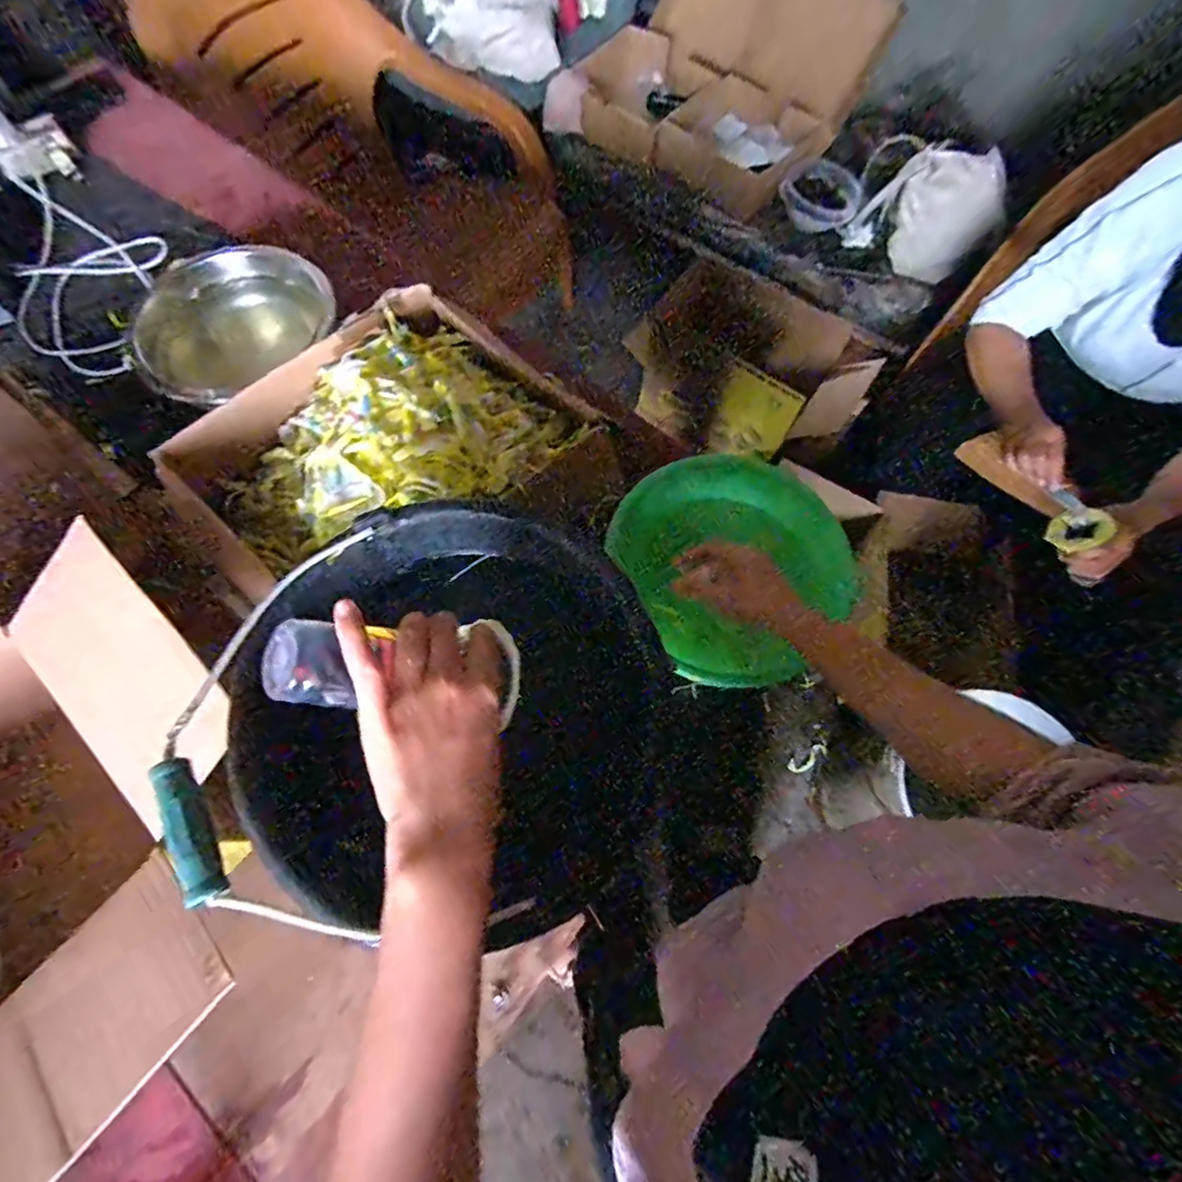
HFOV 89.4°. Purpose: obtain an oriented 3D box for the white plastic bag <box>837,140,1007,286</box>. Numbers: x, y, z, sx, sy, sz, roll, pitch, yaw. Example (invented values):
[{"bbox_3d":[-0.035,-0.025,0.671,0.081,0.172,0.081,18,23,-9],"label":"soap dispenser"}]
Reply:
[{"bbox_3d":[0.680,-0.765,1.208,0.257,0.210,0.115,28,70,10],"label":"white plastic bag"}]

